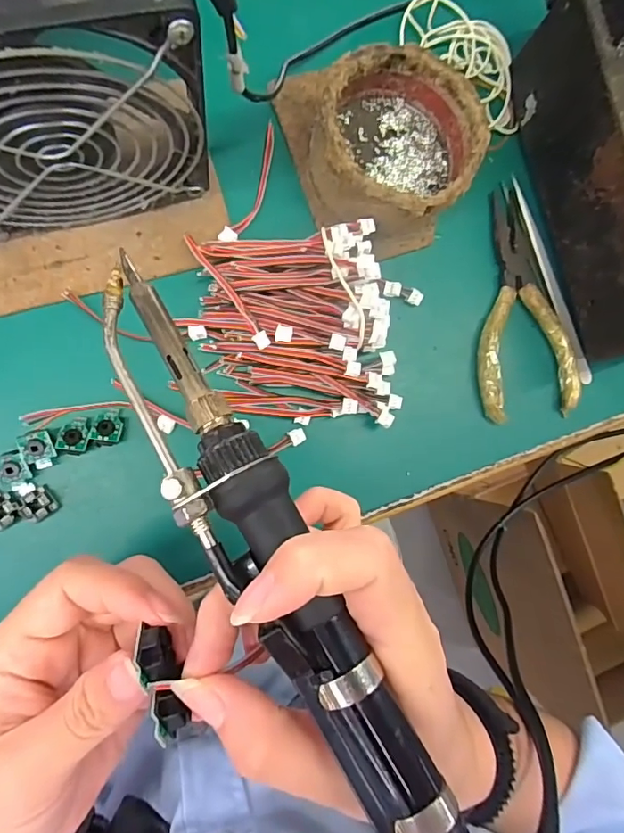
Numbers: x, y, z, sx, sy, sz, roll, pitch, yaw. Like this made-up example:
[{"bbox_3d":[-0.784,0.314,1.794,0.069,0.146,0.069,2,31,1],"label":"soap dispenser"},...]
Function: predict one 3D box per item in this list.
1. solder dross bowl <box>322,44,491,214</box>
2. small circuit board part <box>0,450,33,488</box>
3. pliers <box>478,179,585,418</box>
[{"bbox_3d":[0.045,-0.142,0.261,0.080,0.039,0.082,0,89,-10],"label":"solder dross bowl"},{"bbox_3d":[-0.143,0.025,0.241,0.013,0.008,0.015,-21,85,-9],"label":"small circuit board part"},{"bbox_3d":[0.128,-0.064,0.293,0.060,0.013,0.133,4,82,-6],"label":"pliers"}]

